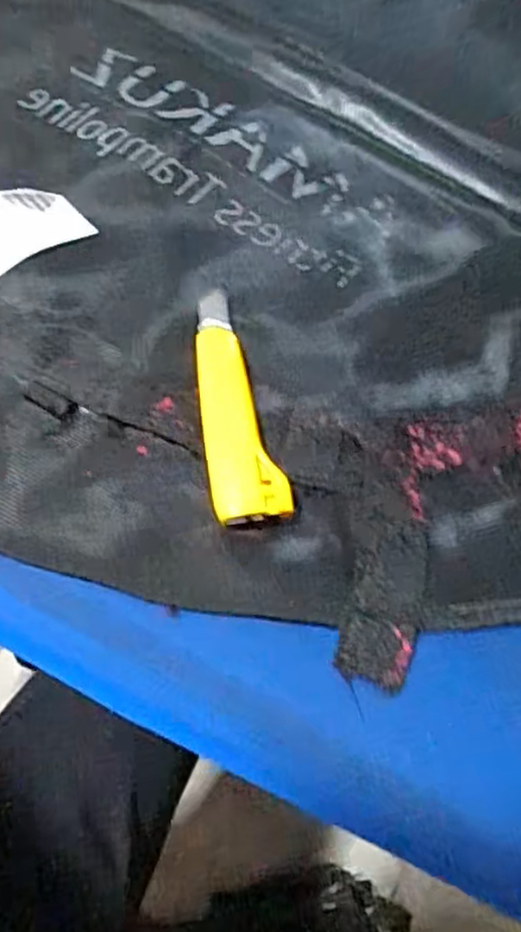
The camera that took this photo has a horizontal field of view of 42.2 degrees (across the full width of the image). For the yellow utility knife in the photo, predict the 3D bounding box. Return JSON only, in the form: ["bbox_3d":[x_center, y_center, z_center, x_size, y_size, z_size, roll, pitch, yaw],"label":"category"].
[{"bbox_3d":[-0.020,-0.040,0.400,0.039,0.023,0.171,-8,60,-11],"label":"yellow utility knife"}]

